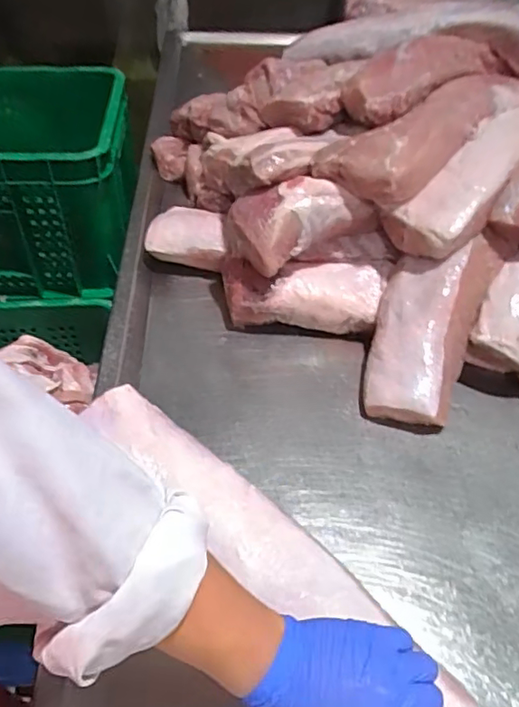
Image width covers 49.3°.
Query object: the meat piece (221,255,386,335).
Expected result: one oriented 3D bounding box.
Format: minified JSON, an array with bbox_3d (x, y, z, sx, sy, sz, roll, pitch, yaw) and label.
[{"bbox_3d":[0.059,-0.085,0.803,0.231,0.066,0.088,5,43,3],"label":"meat piece"}]

